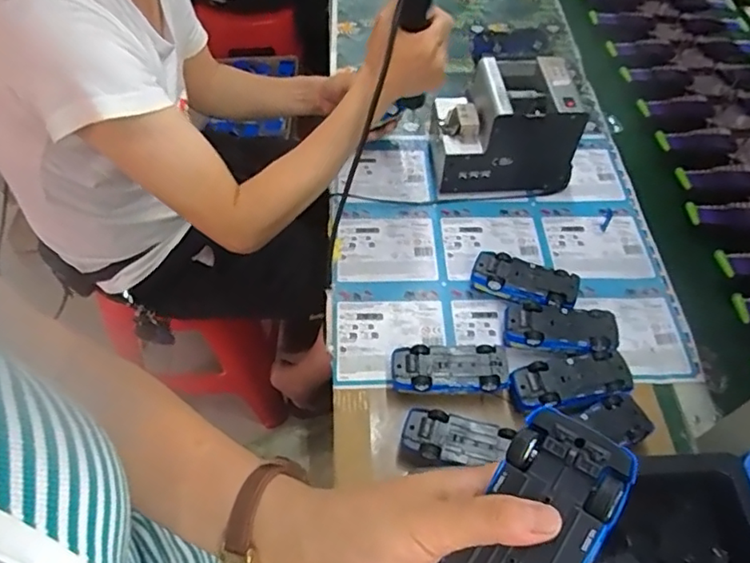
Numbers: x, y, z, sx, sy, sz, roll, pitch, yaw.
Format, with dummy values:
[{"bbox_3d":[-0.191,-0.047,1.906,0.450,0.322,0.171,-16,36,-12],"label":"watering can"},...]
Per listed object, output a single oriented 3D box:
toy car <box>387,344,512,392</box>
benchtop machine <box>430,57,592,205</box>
[{"bbox_3d":[0.085,0.105,0.658,0.131,0.043,0.057,3,56,-2],"label":"toy car"},{"bbox_3d":[0.180,-0.219,0.824,0.187,0.146,0.150,-11,57,-10],"label":"benchtop machine"}]

